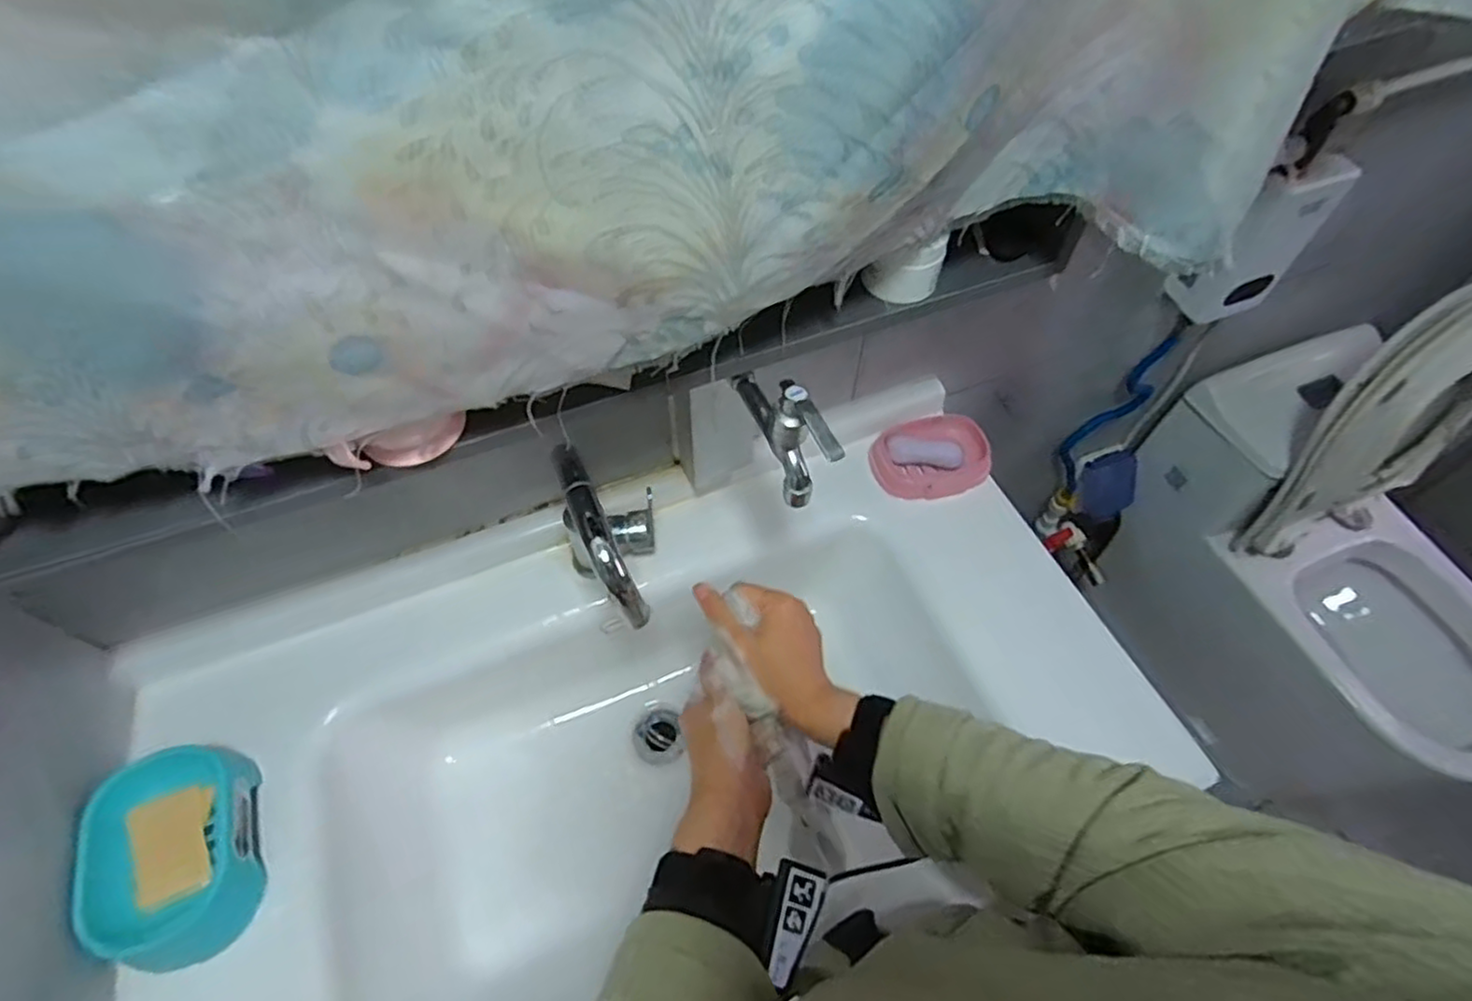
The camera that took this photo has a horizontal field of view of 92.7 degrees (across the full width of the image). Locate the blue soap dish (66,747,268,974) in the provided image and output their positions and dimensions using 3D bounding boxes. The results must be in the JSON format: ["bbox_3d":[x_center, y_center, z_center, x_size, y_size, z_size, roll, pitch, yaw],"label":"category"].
[{"bbox_3d":[-0.455,0.284,0.566,0.110,0.087,0.158,-21,59,-14],"label":"blue soap dish"}]

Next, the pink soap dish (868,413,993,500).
[{"bbox_3d":[0.227,-0.049,0.829,0.139,0.037,0.105,-16,58,-11],"label":"pink soap dish"}]

